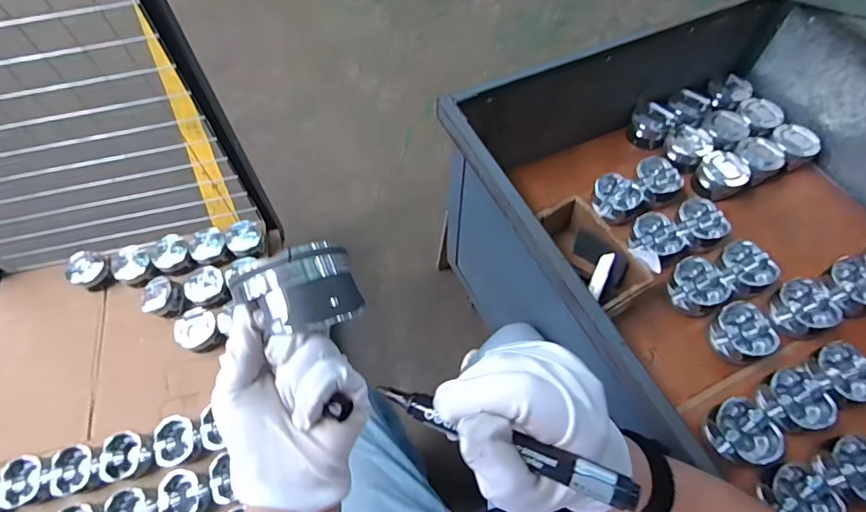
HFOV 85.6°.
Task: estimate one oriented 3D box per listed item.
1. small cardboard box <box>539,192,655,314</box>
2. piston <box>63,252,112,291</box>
[{"bbox_3d":[0.257,0.003,0.772,0.092,0.077,0.200,-23,64,-11],"label":"small cardboard box"},{"bbox_3d":[-0.814,0.037,1.115,0.095,0.059,0.085,24,64,13],"label":"piston"}]

